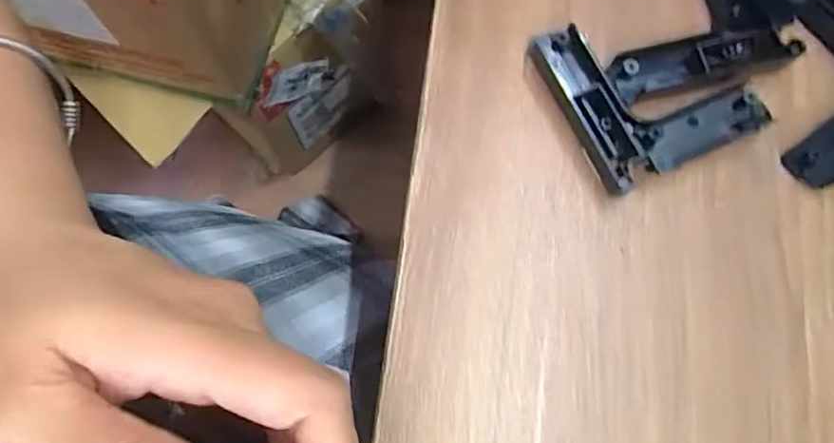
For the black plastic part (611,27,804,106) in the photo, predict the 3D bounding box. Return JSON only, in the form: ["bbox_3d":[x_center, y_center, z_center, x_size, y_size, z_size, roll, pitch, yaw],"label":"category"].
[{"bbox_3d":[0.117,-0.065,0.229,0.074,0.008,0.021,-12,75,-3],"label":"black plastic part"}]

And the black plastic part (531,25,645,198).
[{"bbox_3d":[0.070,-0.045,0.226,0.020,0.013,0.070,-22,76,-5],"label":"black plastic part"}]

